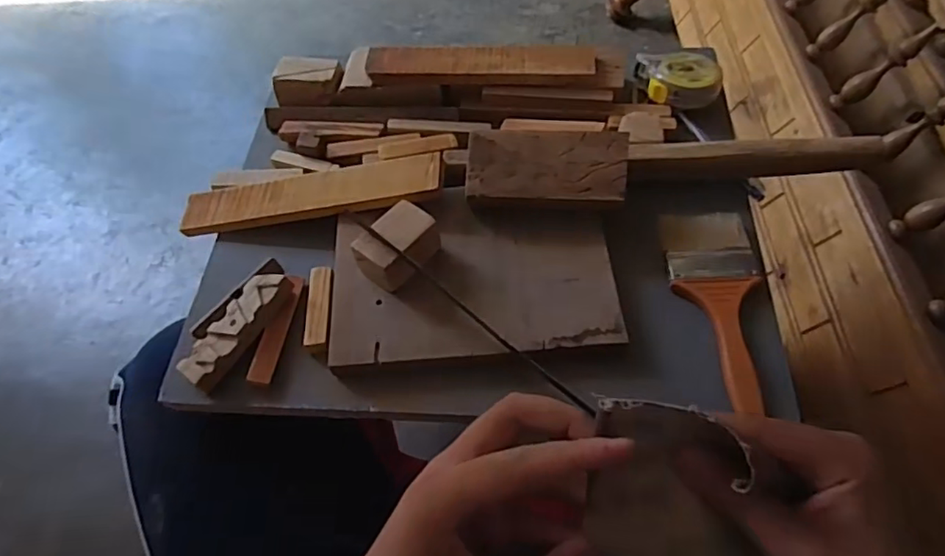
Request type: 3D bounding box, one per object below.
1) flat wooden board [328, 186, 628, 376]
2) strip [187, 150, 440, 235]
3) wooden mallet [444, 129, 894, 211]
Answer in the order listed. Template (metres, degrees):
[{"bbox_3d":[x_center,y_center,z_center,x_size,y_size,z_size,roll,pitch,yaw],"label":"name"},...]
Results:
[{"bbox_3d":[0.000,-0.004,0.456,0.216,0.013,0.144,-4,59,2],"label":"flat wooden board"},{"bbox_3d":[-0.142,-0.072,0.501,0.235,0.011,0.042,-8,74,13],"label":"strip"},{"bbox_3d":[0.159,-0.087,0.474,0.334,0.053,0.065,-4,59,2],"label":"wooden mallet"}]

